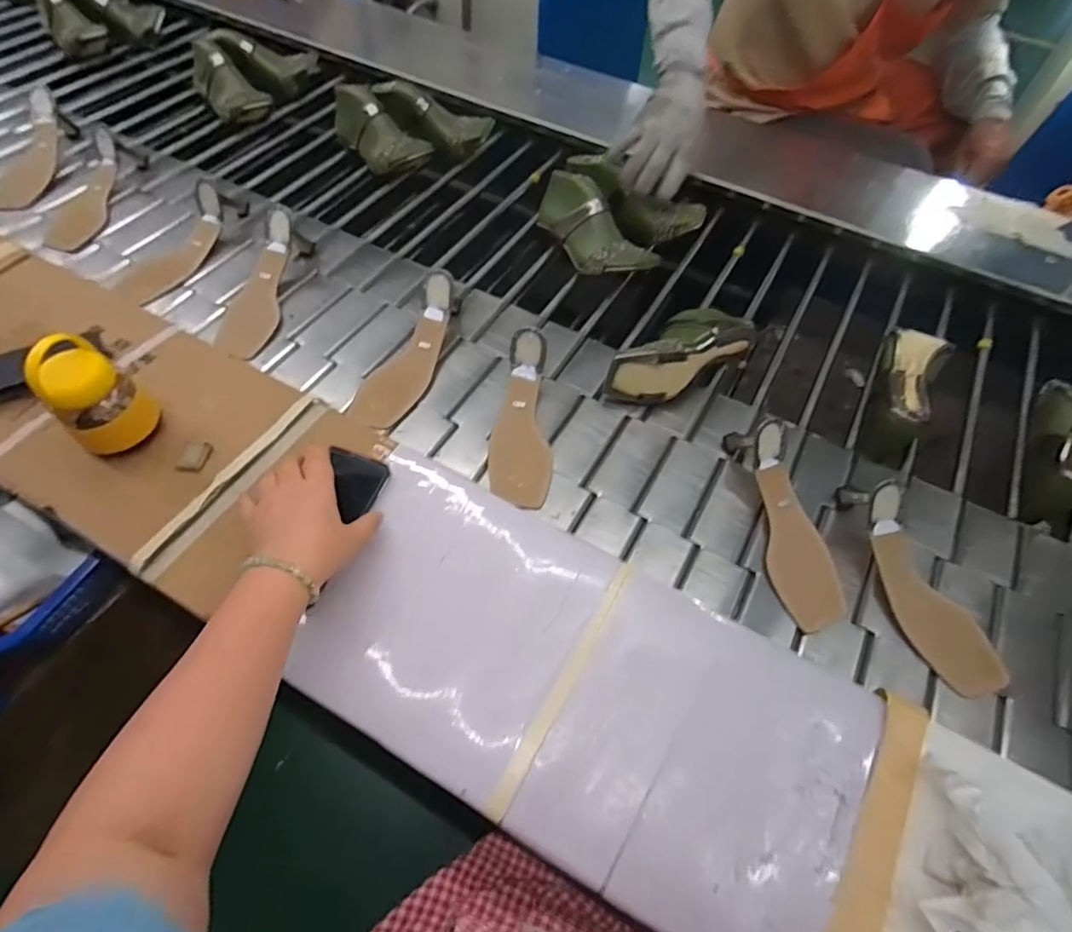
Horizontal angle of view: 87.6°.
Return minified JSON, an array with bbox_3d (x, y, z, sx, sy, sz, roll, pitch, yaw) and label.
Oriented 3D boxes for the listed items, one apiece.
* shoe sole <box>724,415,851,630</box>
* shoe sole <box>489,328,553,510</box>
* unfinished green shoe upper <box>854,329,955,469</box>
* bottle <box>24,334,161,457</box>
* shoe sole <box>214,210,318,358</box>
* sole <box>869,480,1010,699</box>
[{"bbox_3d":[0.277,0.052,0.608,0.075,0.072,0.235,-8,59,-9],"label":"shoe sole"},{"bbox_3d":[-0.016,-0.055,0.678,0.075,0.052,0.219,4,75,-1],"label":"shoe sole"},{"bbox_3d":[0.476,-0.091,0.719,0.080,0.078,0.189,17,64,16],"label":"unfinished green shoe upper"},{"bbox_3d":[-0.444,-0.066,0.565,0.068,0.122,0.077,29,60,11],"label":"bottle"},{"bbox_3d":[-0.382,-0.252,0.760,0.075,0.067,0.230,6,58,-1],"label":"shoe sole"},{"bbox_3d":[0.398,0.126,0.570,0.067,0.074,0.210,-21,63,-17],"label":"sole"}]

